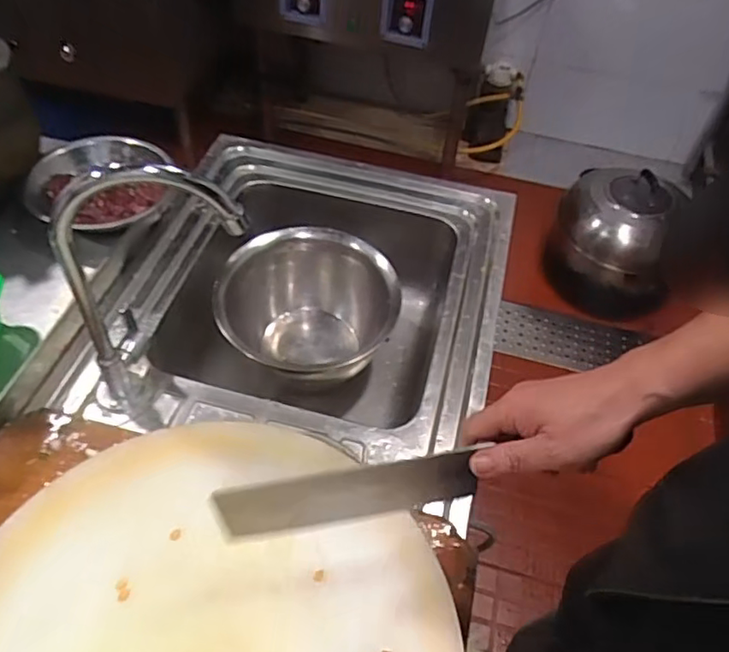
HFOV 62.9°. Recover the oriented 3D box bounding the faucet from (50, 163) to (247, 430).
[{"bbox_3d":[-0.204,-0.028,0.591,0.171,0.325,0.077,-18,55,-18],"label":"faucet"}]

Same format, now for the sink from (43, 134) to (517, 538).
[{"bbox_3d":[-0.069,-0.011,0.863,0.478,0.237,0.511,14,52,7],"label":"sink"}]

